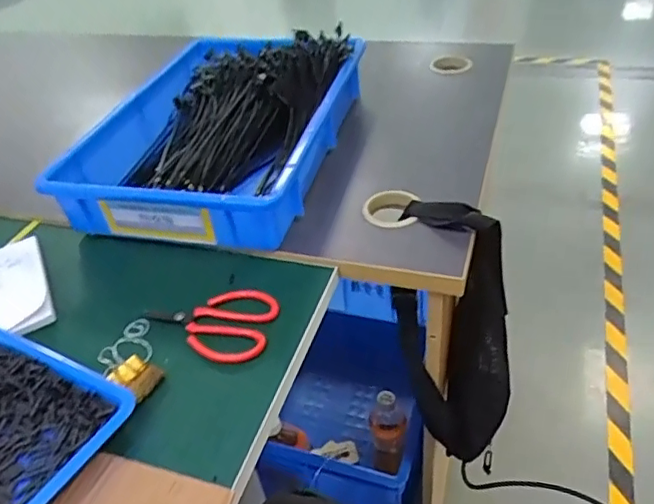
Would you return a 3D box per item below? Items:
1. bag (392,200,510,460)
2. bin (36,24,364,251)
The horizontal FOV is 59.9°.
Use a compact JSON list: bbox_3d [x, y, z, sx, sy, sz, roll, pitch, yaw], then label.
[{"bbox_3d":[0.164,0.080,0.708,0.136,0.314,0.185,3,40,13],"label":"bag"},{"bbox_3d":[-0.135,-0.155,0.732,0.306,0.088,0.347,5,41,15],"label":"bin"}]

